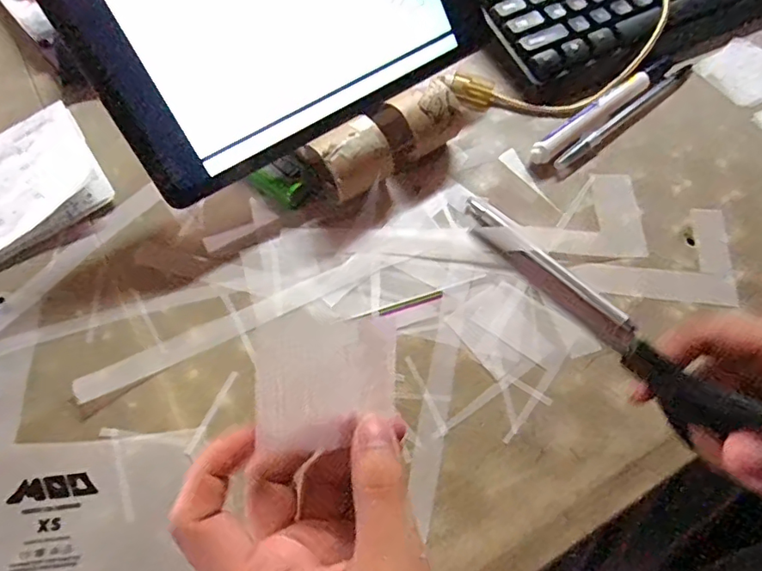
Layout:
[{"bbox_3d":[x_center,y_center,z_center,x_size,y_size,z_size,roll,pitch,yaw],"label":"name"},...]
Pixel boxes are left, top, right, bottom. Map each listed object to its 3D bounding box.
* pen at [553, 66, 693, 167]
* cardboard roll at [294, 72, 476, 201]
[{"bbox_3d":[0.181,-0.124,0.377,0.144,0.007,0.012,-37,70,-15],"label":"pen"},{"bbox_3d":[0.004,-0.094,0.347,0.108,0.045,0.043,-34,69,-14],"label":"cardboard roll"}]

